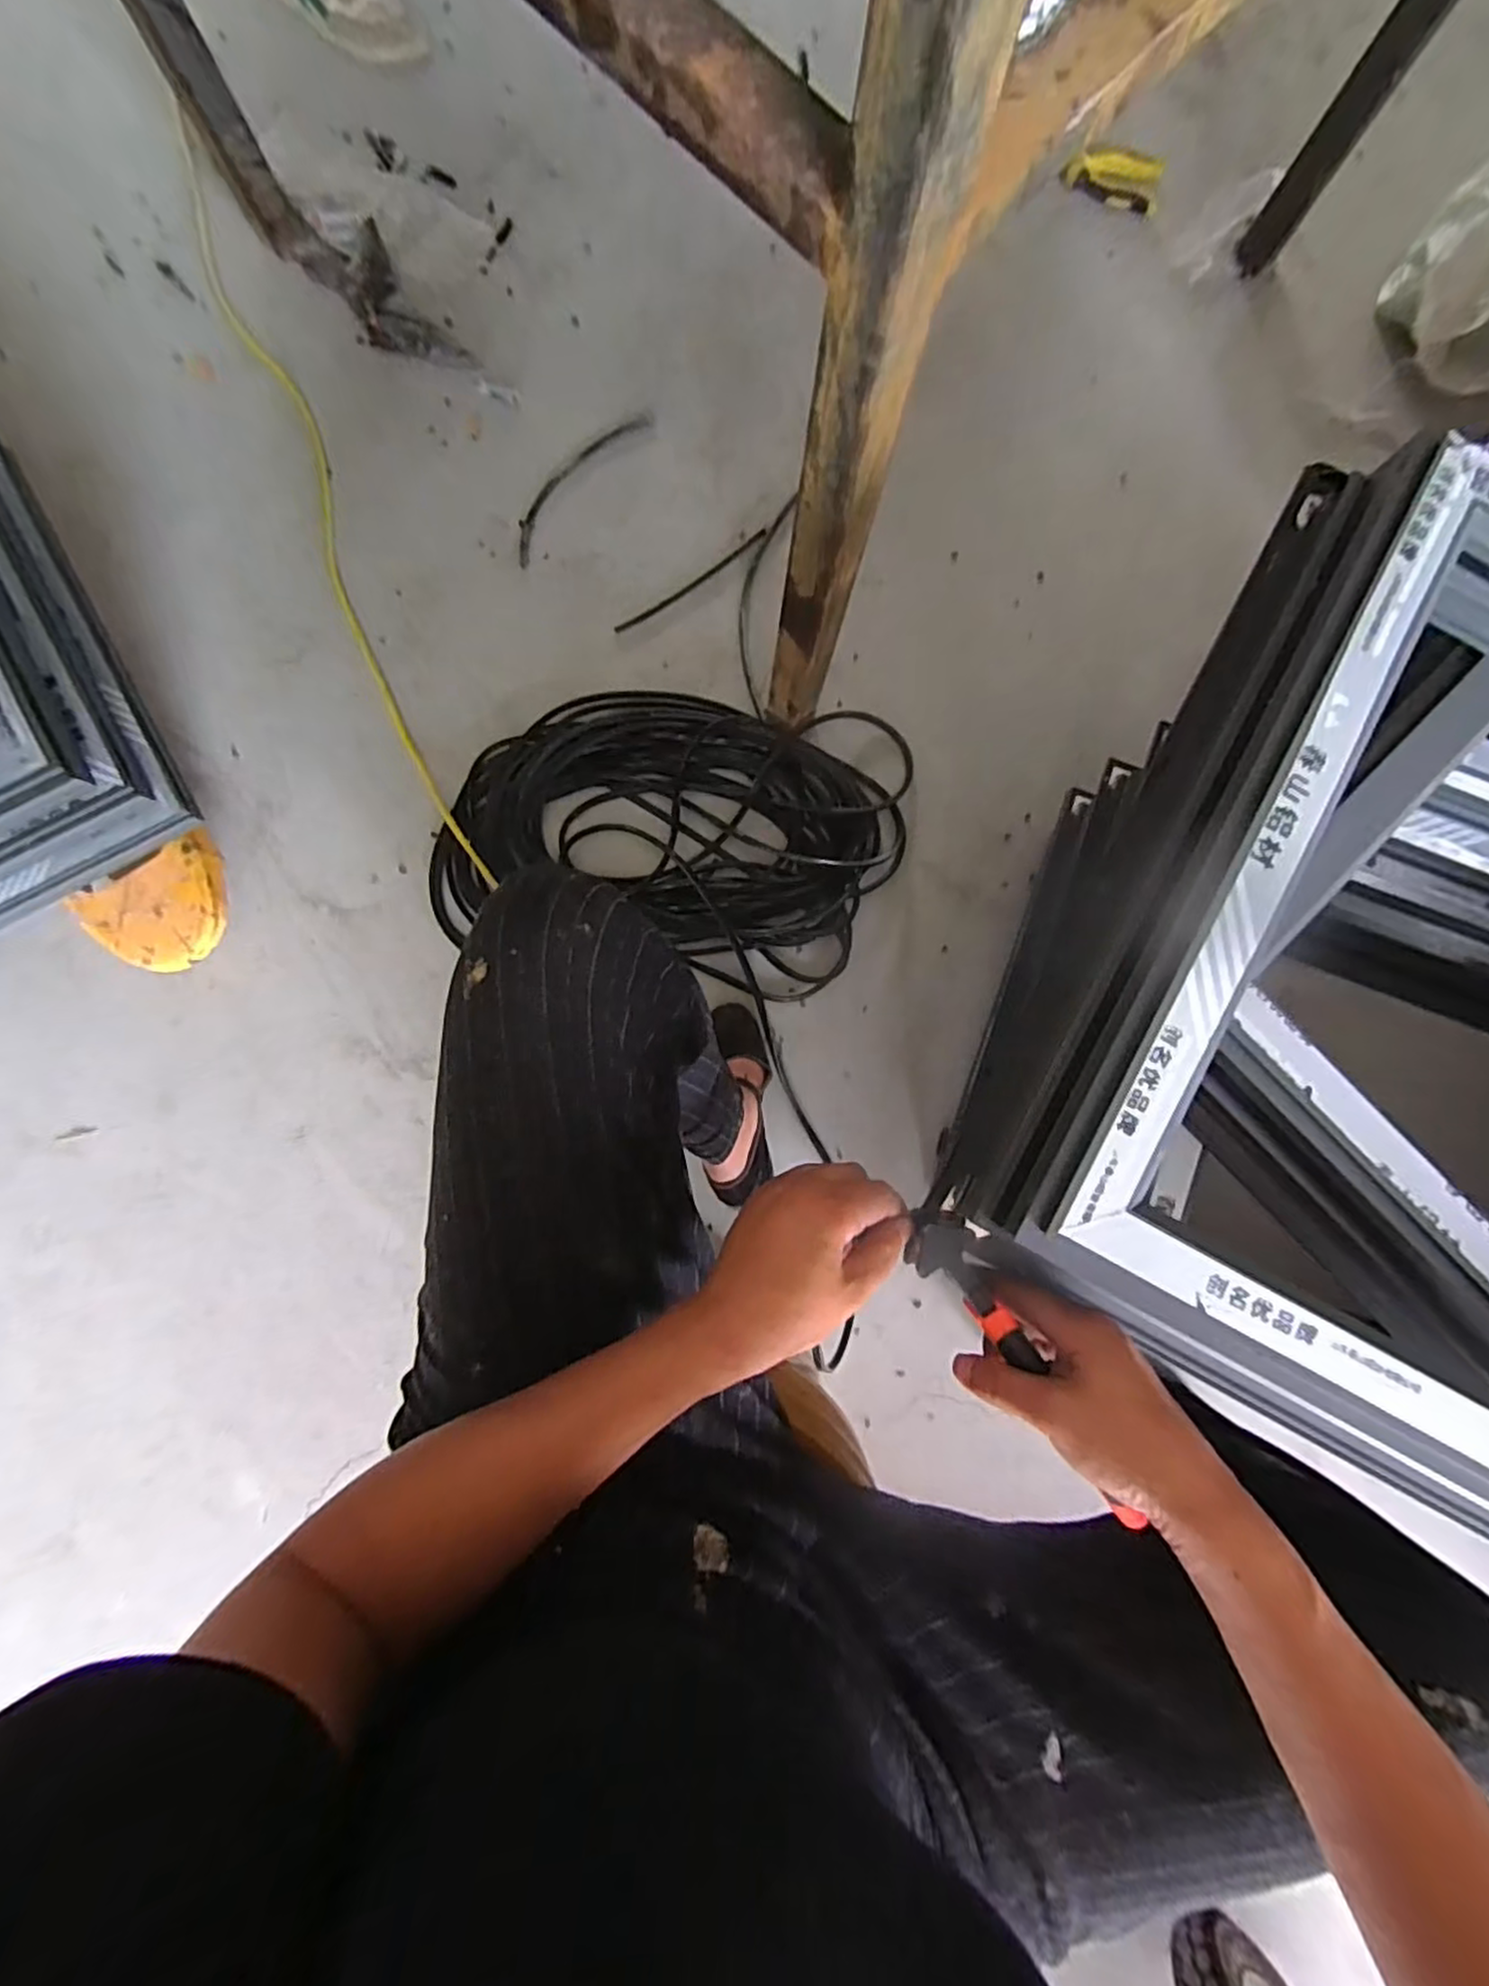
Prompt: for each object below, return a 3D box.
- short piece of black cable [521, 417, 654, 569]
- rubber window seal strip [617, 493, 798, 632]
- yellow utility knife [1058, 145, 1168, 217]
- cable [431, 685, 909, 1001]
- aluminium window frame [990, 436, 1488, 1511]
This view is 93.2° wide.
[{"bbox_3d":[-0.226,-0.675,0.931,0.055,0.010,0.261,40,87,0],"label":"short piece of black cable"},{"bbox_3d":[-0.069,-0.547,0.939,0.242,0.005,0.015,-36,89,-3],"label":"rubber window seal strip"},{"bbox_3d":[0.514,-1.130,0.974,0.139,0.037,0.048,23,87,-1],"label":"yellow utility knife"},{"bbox_3d":[-0.092,-0.199,0.893,0.583,0.053,0.365,5,88,-2],"label":"cable"},{"bbox_3d":[0.622,0.101,0.397,0.836,0.075,0.533,29,86,1],"label":"aluminium window frame"}]

